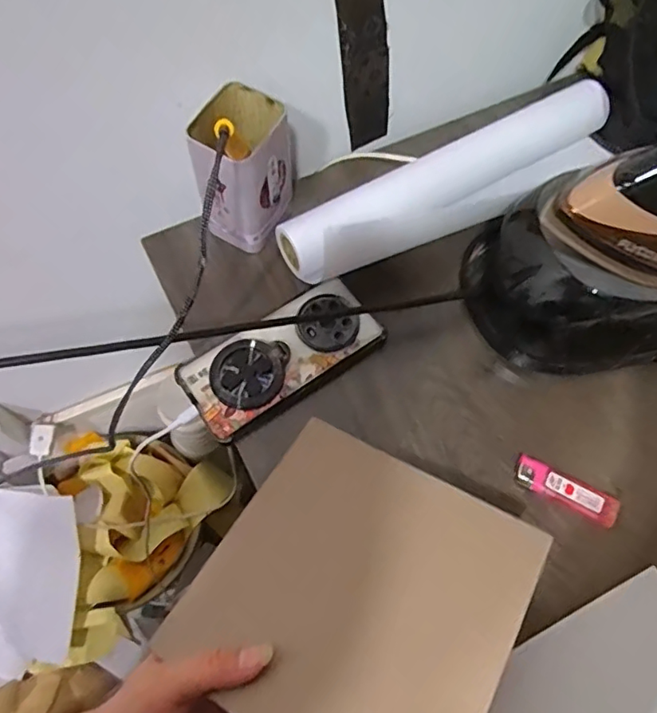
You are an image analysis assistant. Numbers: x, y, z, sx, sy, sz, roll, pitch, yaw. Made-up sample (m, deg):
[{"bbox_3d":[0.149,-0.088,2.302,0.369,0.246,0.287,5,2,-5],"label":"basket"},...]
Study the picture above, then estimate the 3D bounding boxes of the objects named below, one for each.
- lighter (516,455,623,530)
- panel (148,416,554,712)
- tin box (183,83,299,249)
[{"bbox_3d":[0.179,0.101,0.411,0.077,0.010,0.023,25,67,10],"label":"lighter"},{"bbox_3d":[0.018,0.141,0.326,0.175,0.011,0.174,27,62,17],"label":"panel"},{"bbox_3d":[-0.067,-0.158,0.464,0.063,0.131,0.088,27,67,11],"label":"tin box"}]

